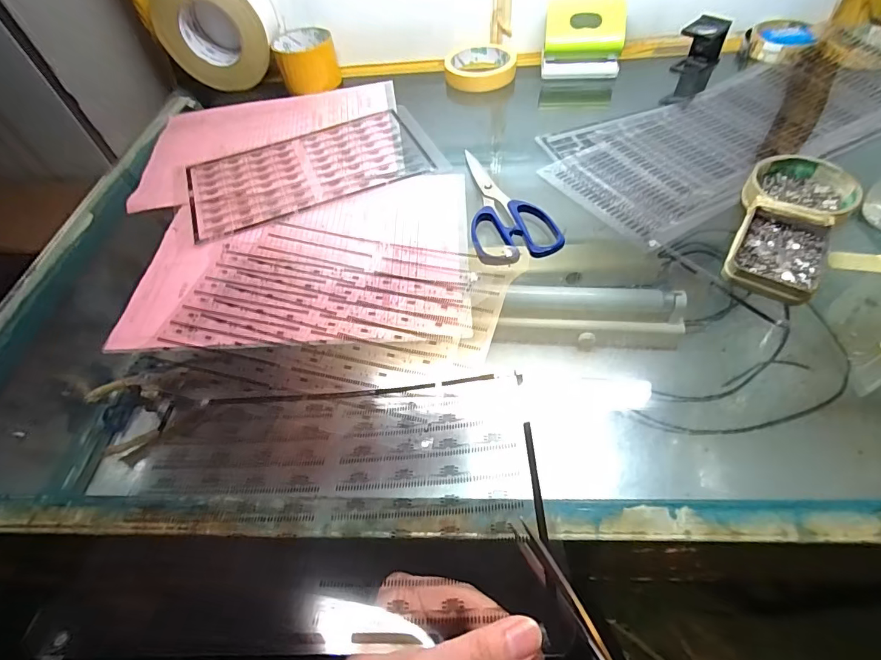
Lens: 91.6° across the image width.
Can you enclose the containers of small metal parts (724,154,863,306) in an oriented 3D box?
[{"bbox_3d":[0.294,-0.092,0.368,0.080,0.025,0.171,33,64,24],"label":"containers of small metal parts"}]

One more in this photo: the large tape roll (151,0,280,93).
[{"bbox_3d":[-0.295,-0.402,0.573,0.144,0.127,0.070,-8,55,-1],"label":"large tape roll"}]

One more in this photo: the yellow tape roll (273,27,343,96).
[{"bbox_3d":[-0.184,-0.373,0.593,0.077,0.048,0.078,-2,55,3],"label":"yellow tape roll"}]

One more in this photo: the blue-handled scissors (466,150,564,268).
[{"bbox_3d":[0.047,-0.127,0.419,0.075,0.013,0.173,-19,56,-9],"label":"blue-handled scissors"}]

